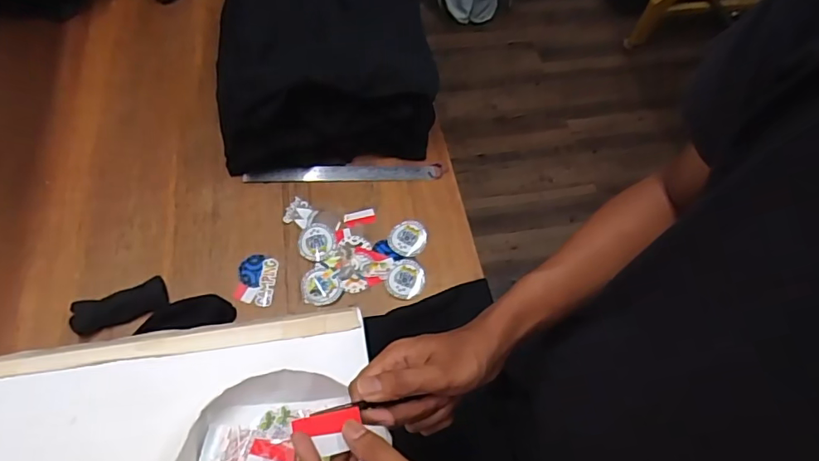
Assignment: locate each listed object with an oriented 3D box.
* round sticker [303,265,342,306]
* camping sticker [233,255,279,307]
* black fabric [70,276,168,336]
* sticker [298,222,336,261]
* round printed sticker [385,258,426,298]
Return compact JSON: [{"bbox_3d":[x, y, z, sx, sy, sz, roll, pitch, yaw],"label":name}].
[{"bbox_3d":[-0.135,0.083,0.780,0.057,0.006,0.060,1,61,-2],"label":"round sticker"},{"bbox_3d":[-0.234,0.076,0.782,0.059,0.005,0.079,3,65,-2],"label":"camping sticker"},{"bbox_3d":[-0.418,0.110,0.743,0.127,0.024,0.047,-19,64,-13],"label":"black fabric"},{"bbox_3d":[-0.146,0.017,0.813,0.056,0.004,0.065,-4,64,-8],"label":"sticker"},{"bbox_3d":[-0.006,0.074,0.797,0.060,0.006,0.068,10,61,2],"label":"round printed sticker"}]

